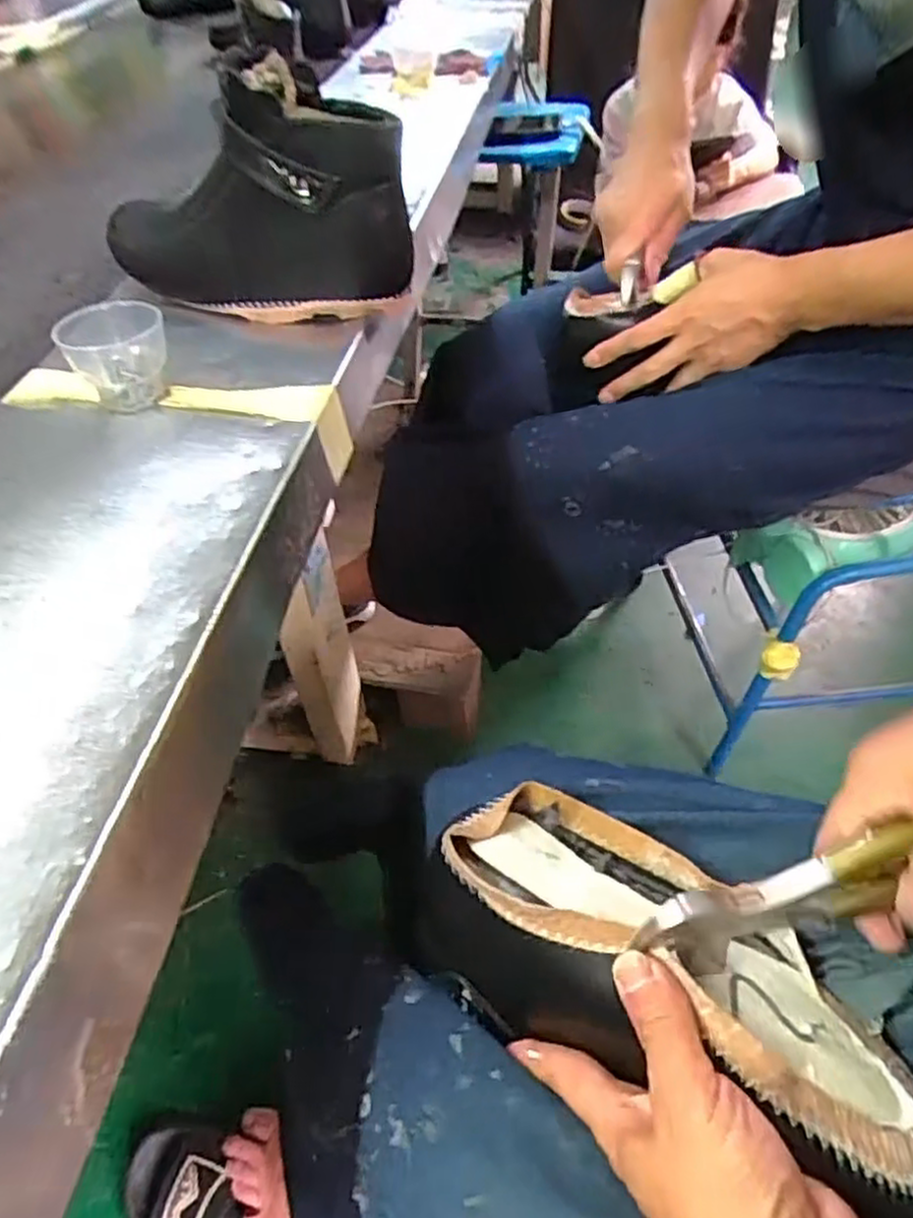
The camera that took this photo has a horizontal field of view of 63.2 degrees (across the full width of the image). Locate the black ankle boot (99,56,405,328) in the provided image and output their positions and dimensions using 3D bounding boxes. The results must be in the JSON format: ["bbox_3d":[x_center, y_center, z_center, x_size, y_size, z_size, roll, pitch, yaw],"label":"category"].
[{"bbox_3d":[-0.161,-0.312,0.557,0.259,0.148,0.097,15,51,16],"label":"black ankle boot"}]

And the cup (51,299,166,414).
[{"bbox_3d":[-0.221,-0.167,0.490,0.063,0.051,0.054,-24,52,-17],"label":"cup"}]

